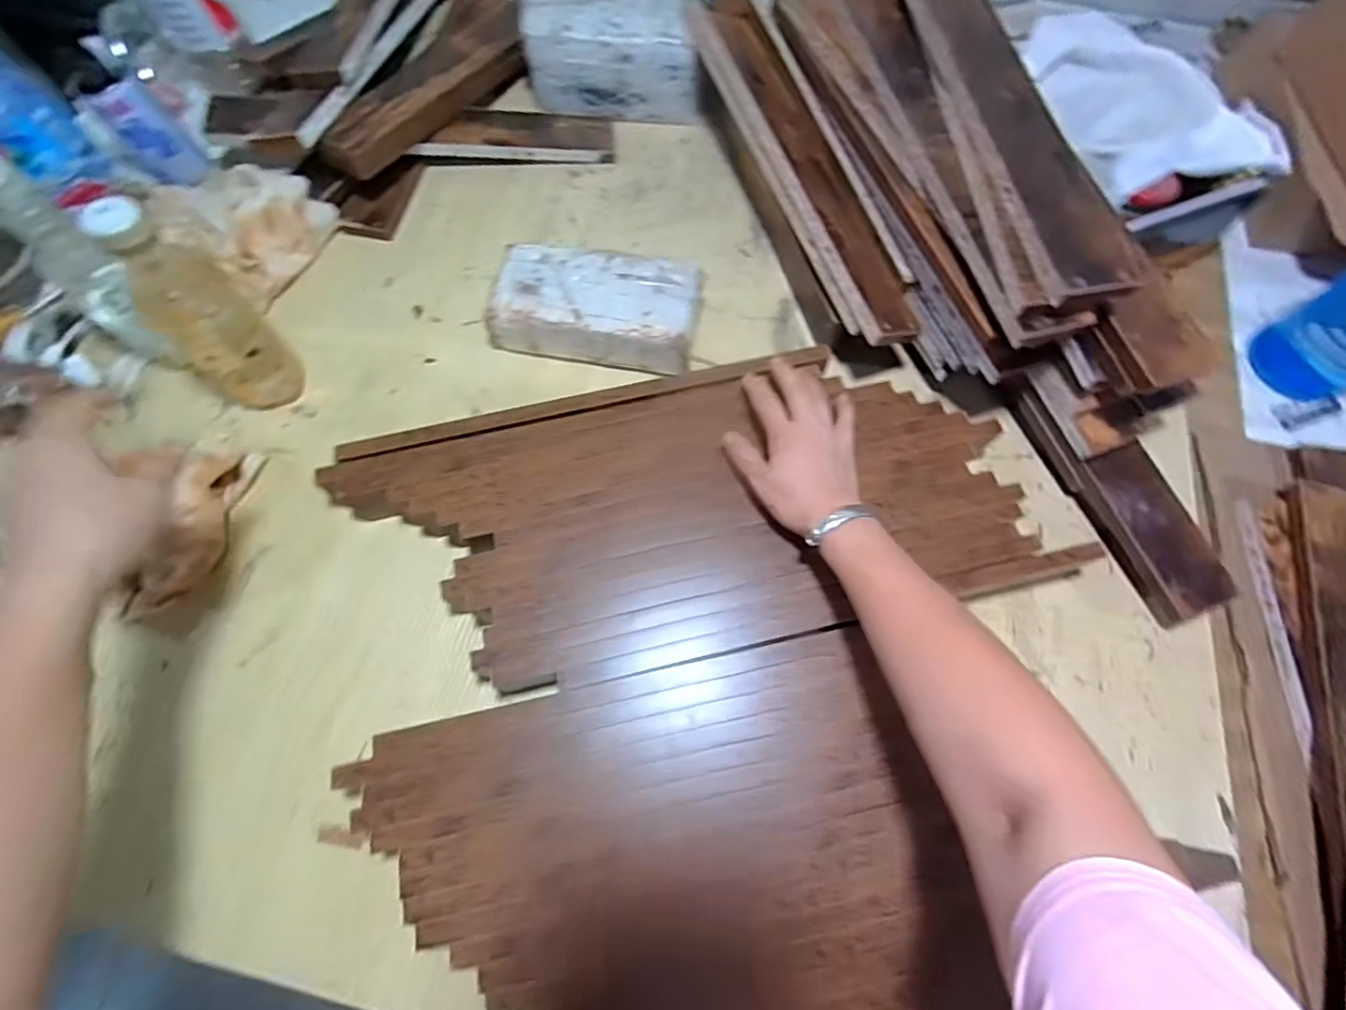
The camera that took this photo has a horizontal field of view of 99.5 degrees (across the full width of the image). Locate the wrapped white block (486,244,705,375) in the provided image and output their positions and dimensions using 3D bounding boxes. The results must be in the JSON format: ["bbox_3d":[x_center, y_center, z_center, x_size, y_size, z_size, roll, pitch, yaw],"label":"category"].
[{"bbox_3d":[-0.078,-0.201,0.592,0.204,0.063,0.105,9,69,1],"label":"wrapped white block"}]

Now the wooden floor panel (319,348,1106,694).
[{"bbox_3d":[0.017,0.000,0.495,0.555,0.026,0.250,-12,71,-6],"label":"wooden floor panel"}]

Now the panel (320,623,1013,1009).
[{"bbox_3d":[-0.008,0.242,0.387,0.384,0.018,0.246,-13,70,-7],"label":"panel"}]

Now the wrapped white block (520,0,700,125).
[{"bbox_3d":[-0.075,-0.563,0.706,0.214,0.098,0.104,1,69,-2],"label":"wrapped white block"}]

